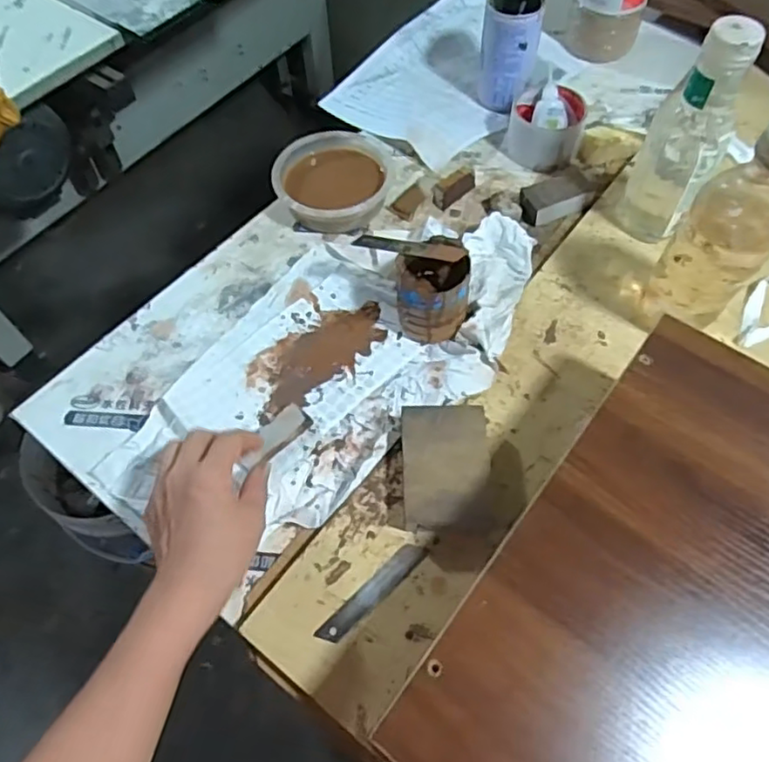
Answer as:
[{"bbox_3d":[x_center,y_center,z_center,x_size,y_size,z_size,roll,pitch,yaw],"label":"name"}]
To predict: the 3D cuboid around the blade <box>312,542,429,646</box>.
[{"bbox_3d":[-0.007,0.158,0.476,0.098,0.004,0.018,-41,66,-20],"label":"blade"}]

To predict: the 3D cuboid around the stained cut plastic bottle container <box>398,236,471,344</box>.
[{"bbox_3d":[0.045,-0.082,0.586,0.062,0.072,0.067,-2,60,1],"label":"stained cut plastic bottle container"}]

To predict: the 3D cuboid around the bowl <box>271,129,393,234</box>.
[{"bbox_3d":[-0.054,-0.217,0.692,0.124,0.033,0.129,-15,60,-6],"label":"bowl"}]

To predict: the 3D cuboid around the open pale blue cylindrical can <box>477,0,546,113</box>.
[{"bbox_3d":[0.143,-0.383,0.728,0.062,0.109,0.060,-1,60,2],"label":"open pale blue cylindrical can"}]

